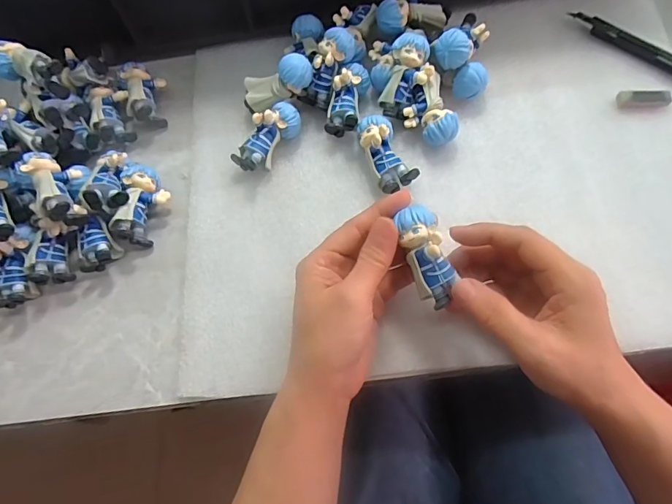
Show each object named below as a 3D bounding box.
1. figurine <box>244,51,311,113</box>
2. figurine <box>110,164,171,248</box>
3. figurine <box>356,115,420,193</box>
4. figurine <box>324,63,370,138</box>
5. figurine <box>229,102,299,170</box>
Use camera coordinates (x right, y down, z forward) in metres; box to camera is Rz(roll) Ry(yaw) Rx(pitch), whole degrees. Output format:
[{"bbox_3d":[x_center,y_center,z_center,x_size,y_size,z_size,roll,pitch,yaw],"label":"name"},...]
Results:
[{"bbox_3d":[-0.046,-0.134,0.354,0.059,0.022,0.023,-20,65,24],"label":"figurine"},{"bbox_3d":[-0.147,-0.038,0.336,0.034,0.026,0.060,-1,68,3],"label":"figurine"},{"bbox_3d":[0.037,-0.074,0.333,0.027,0.033,0.060,-20,68,-5],"label":"figurine"},{"bbox_3d":[0.010,-0.122,0.349,0.025,0.022,0.061,17,82,10],"label":"figurine"},{"bbox_3d":[-0.053,-0.088,0.347,0.024,0.033,0.064,33,73,15],"label":"figurine"}]

